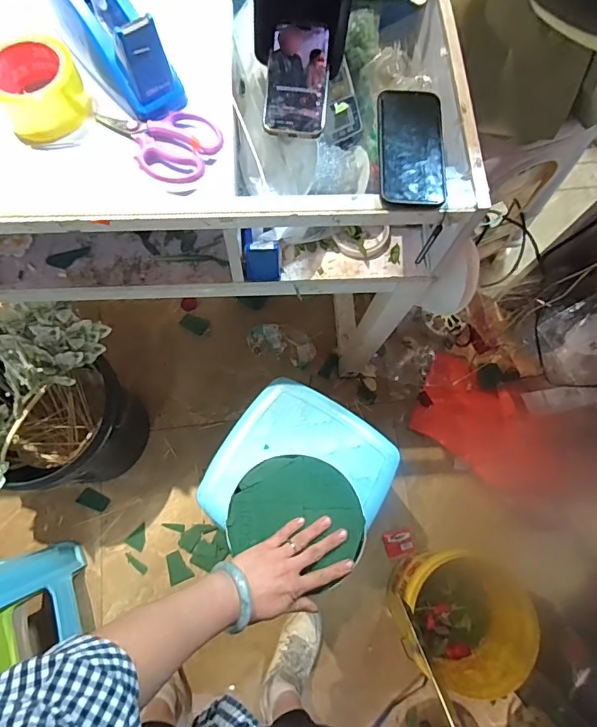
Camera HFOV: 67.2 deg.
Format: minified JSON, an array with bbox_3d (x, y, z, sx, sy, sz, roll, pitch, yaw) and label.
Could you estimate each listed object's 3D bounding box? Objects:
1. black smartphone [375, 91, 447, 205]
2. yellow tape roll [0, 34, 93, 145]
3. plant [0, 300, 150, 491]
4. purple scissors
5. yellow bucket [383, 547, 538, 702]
[{"bbox_3d":[0.134,-0.260,0.535,0.075,0.015,0.159,0,76,-1],"label":"black smartphone"},{"bbox_3d":[-0.301,-0.321,0.516,0.094,0.061,0.094,0,76,-1],"label":"yellow tape roll"},{"bbox_3d":[-0.525,0.113,0.987,0.322,0.441,0.330,-4,76,-2],"label":"plant"},{"bbox_3d":[-0.167,-0.261,0.524,0.148,0.016,0.093,17,76,3],"label":"purple scissors"},{"bbox_3d":[0.350,0.553,1.011,0.243,0.248,0.254,-29,78,-8],"label":"yellow bucket"}]

